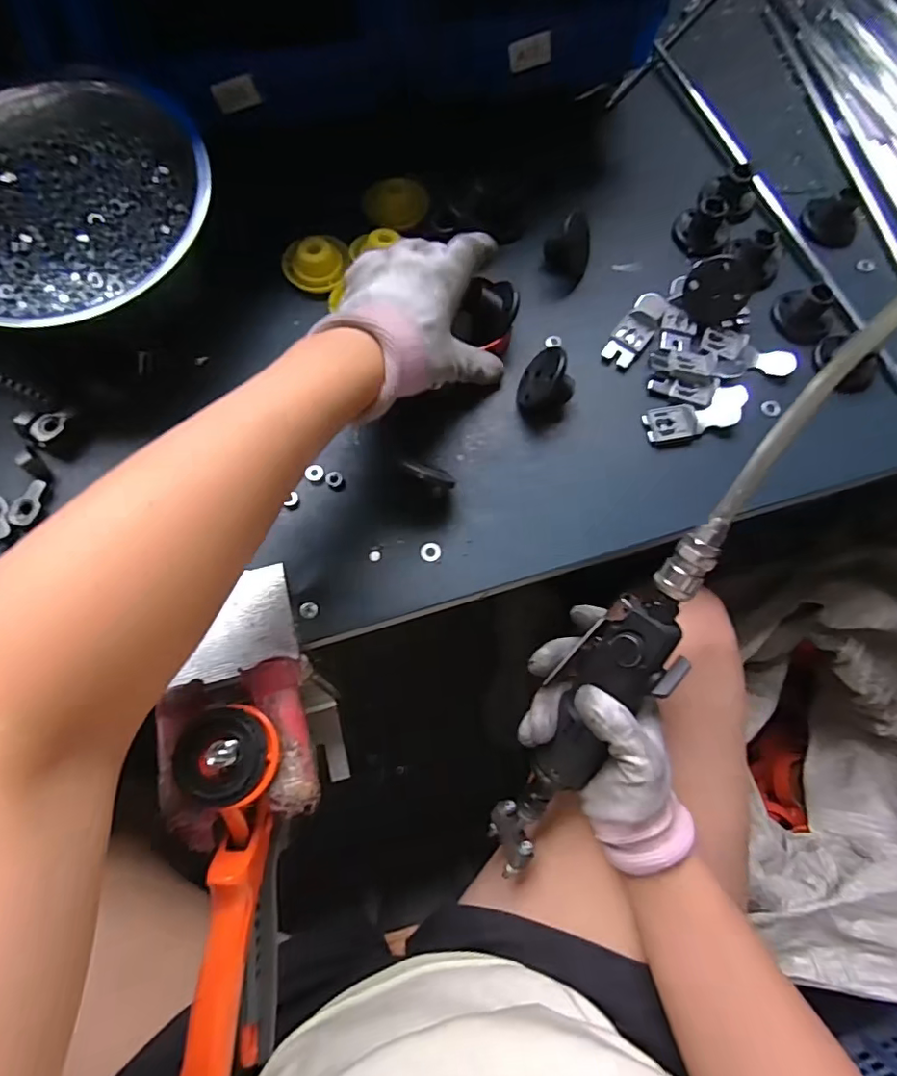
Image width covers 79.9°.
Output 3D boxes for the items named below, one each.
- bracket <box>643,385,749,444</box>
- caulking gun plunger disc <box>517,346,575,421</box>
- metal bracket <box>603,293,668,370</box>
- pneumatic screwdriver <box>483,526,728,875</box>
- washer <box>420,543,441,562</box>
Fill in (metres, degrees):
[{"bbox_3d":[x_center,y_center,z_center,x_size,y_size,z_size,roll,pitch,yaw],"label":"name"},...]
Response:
[{"bbox_3d":[0.172,-0.085,0.367,0.075,0.008,0.029,-18,74,-7],"label":"bracket"},{"bbox_3d":[0.068,-0.100,0.361,0.026,0.043,0.042,20,72,-30],"label":"caulking gun plunger disc"},{"bbox_3d":[0.137,-0.152,0.388,0.023,0.007,0.065,34,74,9],"label":"metal bracket"},{"bbox_3d":[0.095,0.110,0.338,0.052,0.034,0.268,28,111,10],"label":"pneumatic screwdriver"},{"bbox_3d":[-0.011,0.009,0.337,0.013,0.004,0.012,-5,72,-3],"label":"washer"}]

